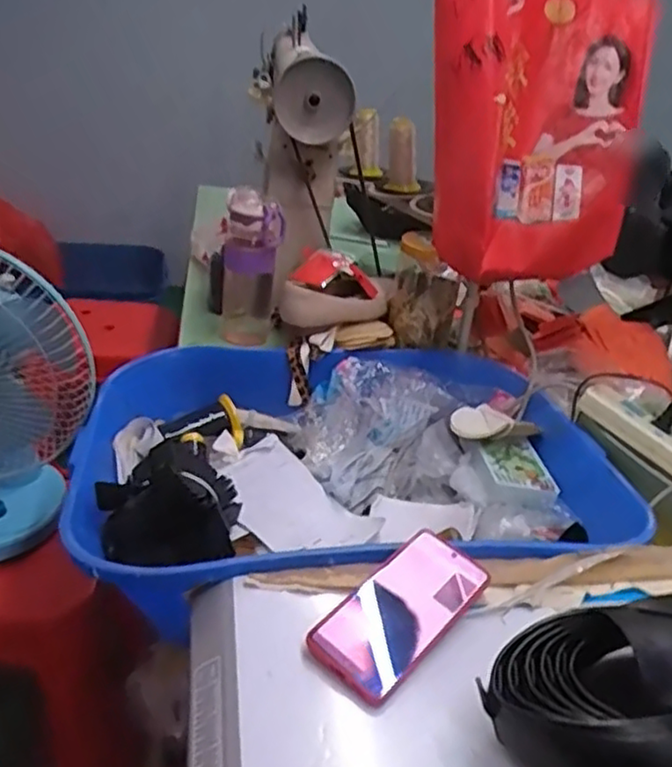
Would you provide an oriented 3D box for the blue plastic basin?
[{"bbox_3d":[0.024,0.104,0.873,0.627,0.134,0.502,1,30,-10],"label":"blue plastic basin"}]

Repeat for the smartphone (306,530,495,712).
[{"bbox_3d":[0.058,0.187,0.575,0.077,0.013,0.167,37,46,24],"label":"smartphone"}]

